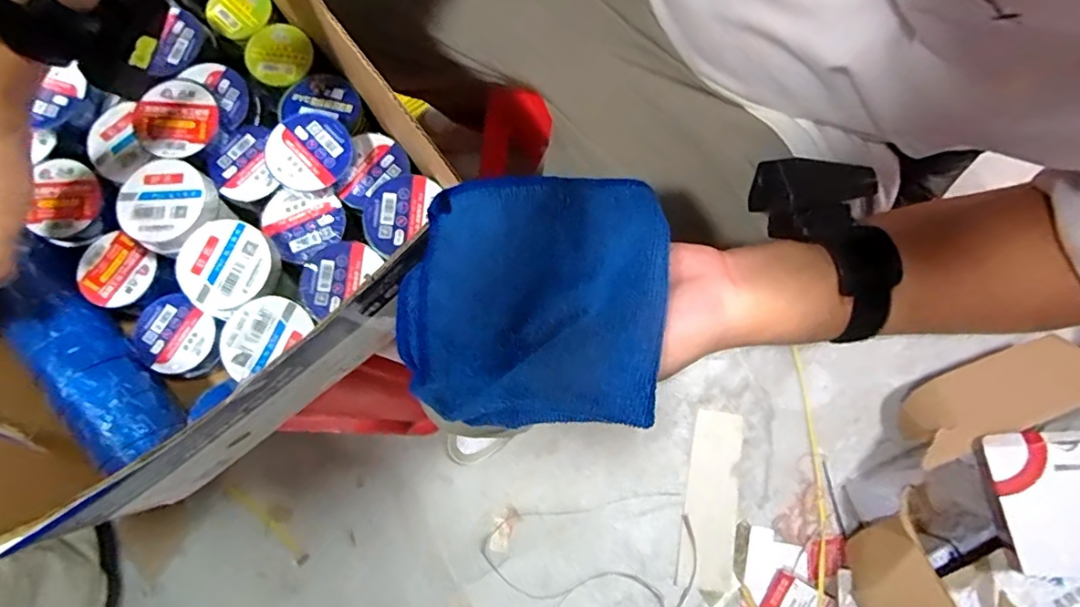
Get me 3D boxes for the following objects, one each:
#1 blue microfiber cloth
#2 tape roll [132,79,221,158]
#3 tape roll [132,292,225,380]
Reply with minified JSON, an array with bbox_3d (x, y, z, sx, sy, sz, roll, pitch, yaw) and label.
[{"bbox_3d":[-0.003,-0.006,0.264,0.132,0.029,0.128,0,74,-2],"label":"blue microfiber cloth"},{"bbox_3d":[-0.295,-0.149,0.423,0.058,0.019,0.065,42,83,5],"label":"tape roll"},{"bbox_3d":[-0.308,0.030,0.446,0.072,0.020,0.061,31,82,4],"label":"tape roll"}]

